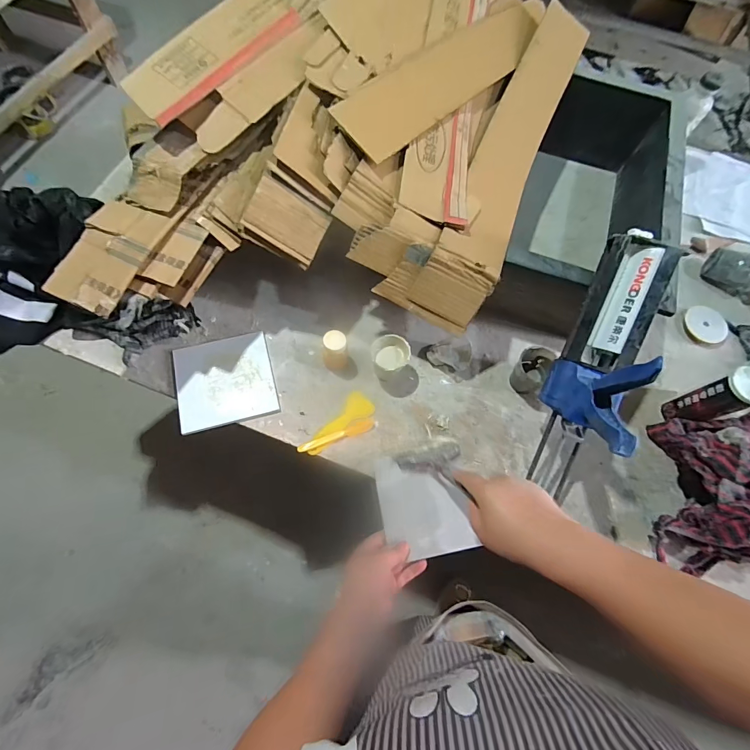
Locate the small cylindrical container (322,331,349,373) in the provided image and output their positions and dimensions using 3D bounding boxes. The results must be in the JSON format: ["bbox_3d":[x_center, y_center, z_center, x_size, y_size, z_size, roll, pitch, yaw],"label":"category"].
[{"bbox_3d":[-0.066,-0.038,0.642,0.043,0.071,0.044,1,68,-4],"label":"small cylindrical container"}]

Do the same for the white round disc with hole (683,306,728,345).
[{"bbox_3d":[0.624,-0.095,0.733,0.079,0.019,0.066,24,72,7],"label":"white round disc with hole"}]

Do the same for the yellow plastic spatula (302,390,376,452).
[{"bbox_3d":[-0.062,0.097,0.627,0.126,0.014,0.023,-19,72,-7],"label":"yellow plastic spatula"}]

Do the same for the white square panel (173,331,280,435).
[{"bbox_3d":[-0.247,0.009,0.641,0.152,0.014,0.155,-12,67,-15],"label":"white square panel"}]

